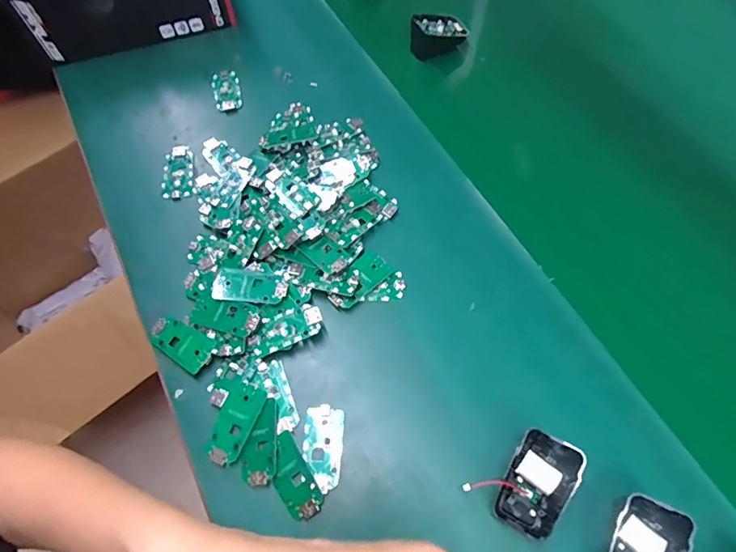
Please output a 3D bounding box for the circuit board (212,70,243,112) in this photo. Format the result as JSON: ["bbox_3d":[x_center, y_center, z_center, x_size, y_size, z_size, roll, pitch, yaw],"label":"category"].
[{"bbox_3d":[-0.166,-0.217,0.544,0.030,0.010,0.061,-13,63,-5],"label":"circuit board"}]

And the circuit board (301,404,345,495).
[{"bbox_3d":[-0.037,0.136,0.367,0.031,0.004,0.062,2,63,3],"label":"circuit board"}]

